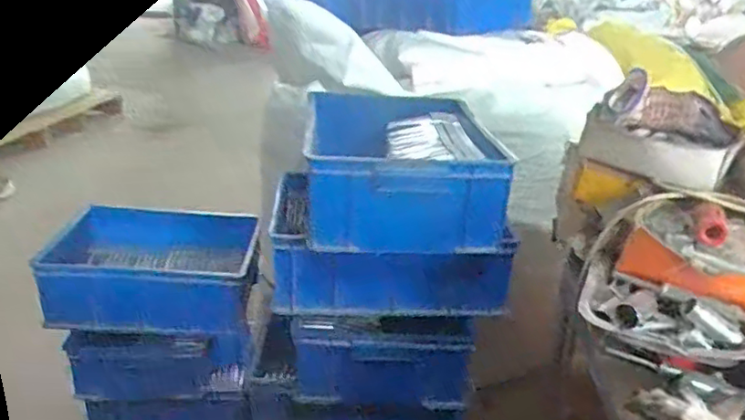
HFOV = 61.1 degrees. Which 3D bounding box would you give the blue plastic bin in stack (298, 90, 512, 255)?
[{"bbox_3d":[0.048,-0.066,1.038,0.306,0.157,0.339,1,23,-6],"label":"blue plastic bin in stack"}]

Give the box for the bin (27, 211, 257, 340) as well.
[{"bbox_3d":[-0.430,0.126,1.301,0.400,0.162,0.259,6,23,6],"label":"bin"}]

